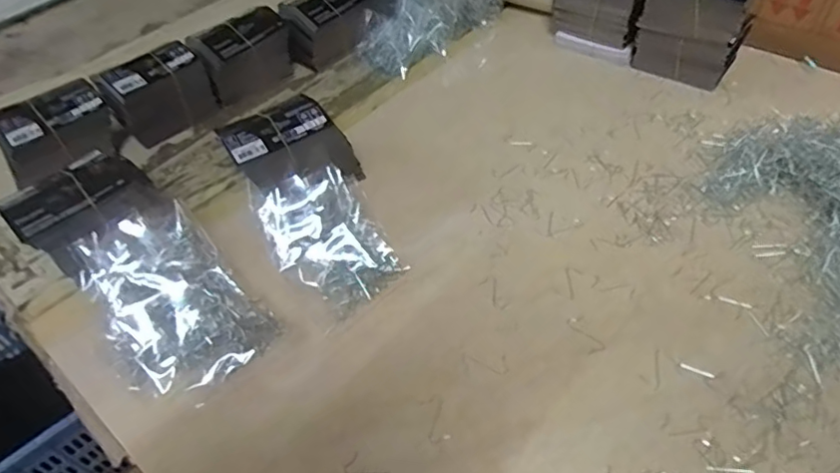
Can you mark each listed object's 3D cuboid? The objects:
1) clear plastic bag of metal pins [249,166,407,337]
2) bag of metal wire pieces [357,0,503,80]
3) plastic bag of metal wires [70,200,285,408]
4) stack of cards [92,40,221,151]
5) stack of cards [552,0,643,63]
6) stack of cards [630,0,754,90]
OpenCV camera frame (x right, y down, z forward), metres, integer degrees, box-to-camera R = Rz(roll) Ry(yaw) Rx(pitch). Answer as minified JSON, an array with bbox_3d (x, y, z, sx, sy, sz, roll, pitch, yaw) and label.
[{"bbox_3d":[-0.083,0.003,0.520,0.100,0.044,0.142,-24,51,-15],"label":"clear plastic bag of metal pins"},{"bbox_3d":[0.013,-0.294,0.761,0.092,0.063,0.208,34,60,29],"label":"bag of metal wire pieces"},{"bbox_3d":[-0.213,0.053,0.481,0.116,0.053,0.177,-38,56,-25],"label":"plastic bag of metal wires"},{"bbox_3d":[-0.295,-0.161,0.651,0.108,0.083,0.057,-33,54,-22],"label":"stack of cards"},{"bbox_3d":[0.223,-0.279,0.712,0.119,0.090,0.054,31,58,27],"label":"stack of cards"},{"bbox_3d":[0.301,-0.237,0.630,0.110,0.141,0.067,21,54,21],"label":"stack of cards"}]

